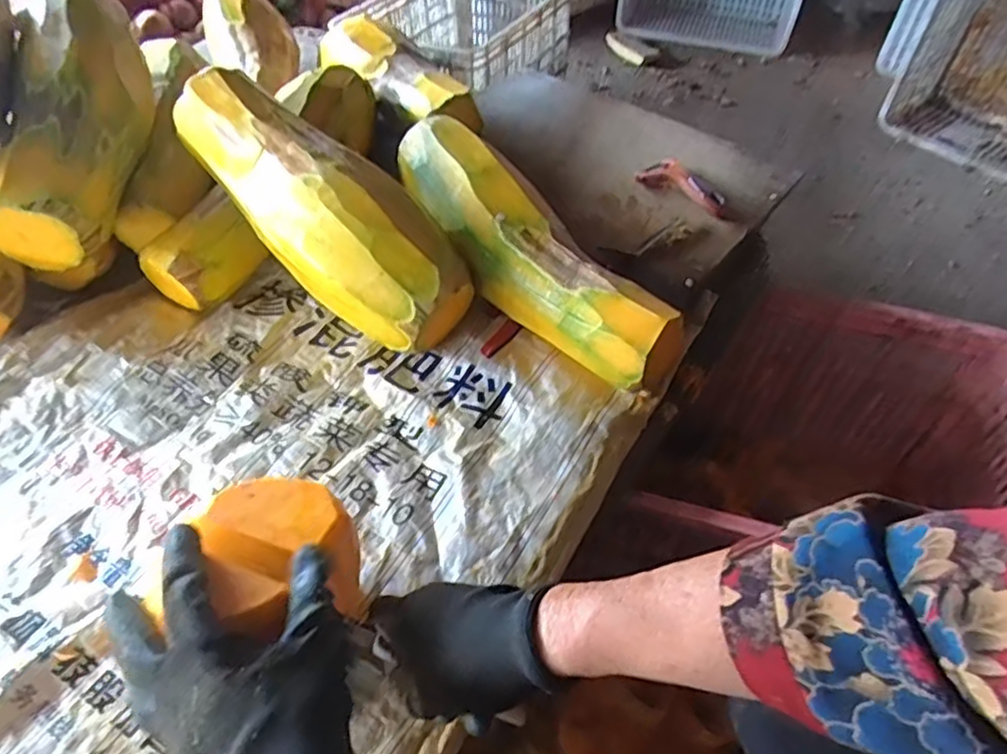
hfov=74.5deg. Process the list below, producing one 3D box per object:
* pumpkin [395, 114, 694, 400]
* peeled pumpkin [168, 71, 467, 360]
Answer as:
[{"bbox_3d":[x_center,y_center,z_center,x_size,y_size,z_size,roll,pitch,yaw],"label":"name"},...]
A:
[{"bbox_3d":[0.018,-0.138,0.654,0.116,0.096,0.370,-31,56,-26],"label":"pumpkin"},{"bbox_3d":[-0.170,-0.167,0.618,0.340,0.097,0.123,42,57,8],"label":"peeled pumpkin"}]

